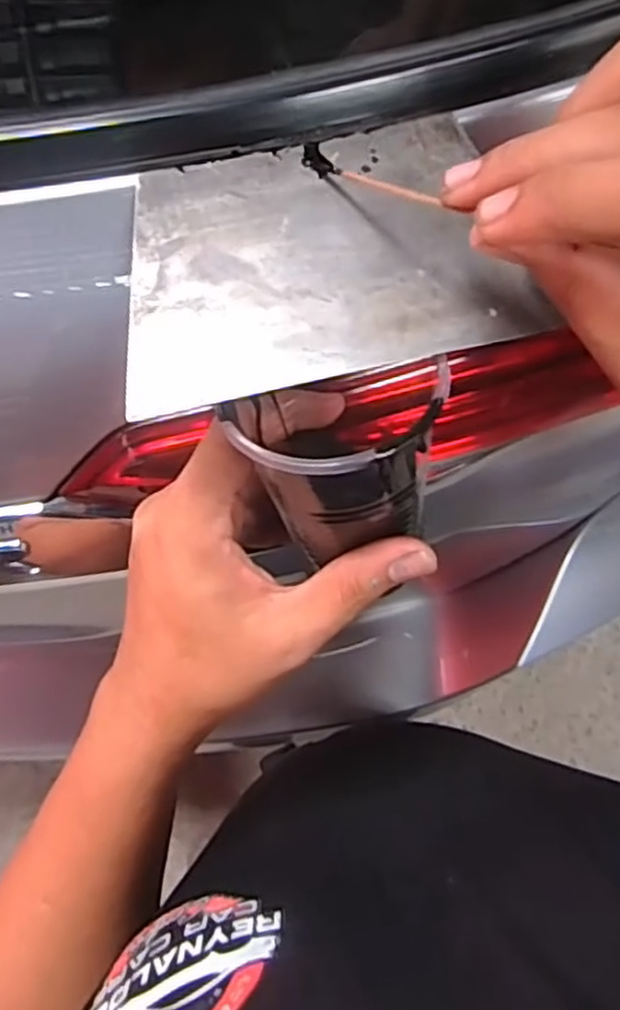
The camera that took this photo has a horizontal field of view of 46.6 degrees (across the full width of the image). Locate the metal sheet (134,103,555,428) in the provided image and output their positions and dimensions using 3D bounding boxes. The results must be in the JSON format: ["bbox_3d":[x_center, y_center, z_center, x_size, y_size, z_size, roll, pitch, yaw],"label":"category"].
[{"bbox_3d":[0.002,-0.081,0.234,0.128,0.005,0.080,-13,81,-4],"label":"metal sheet"}]

